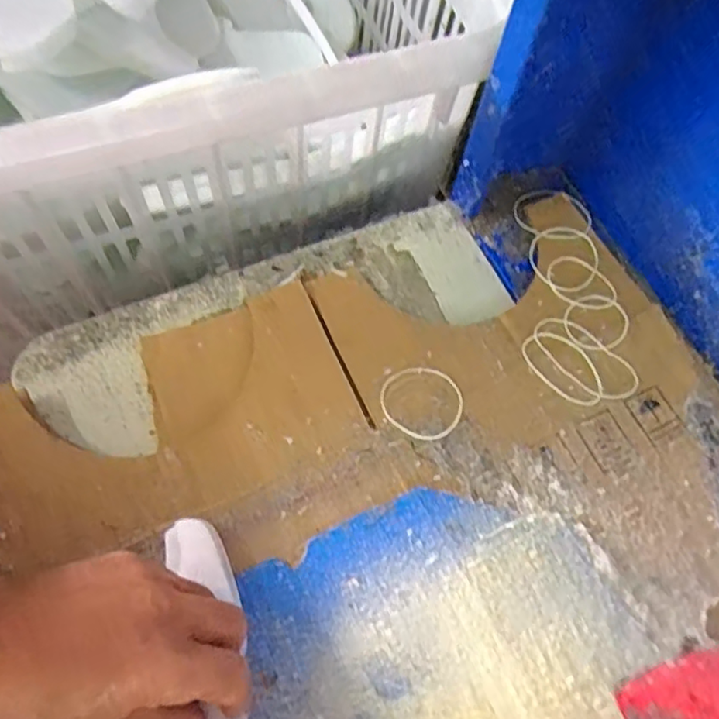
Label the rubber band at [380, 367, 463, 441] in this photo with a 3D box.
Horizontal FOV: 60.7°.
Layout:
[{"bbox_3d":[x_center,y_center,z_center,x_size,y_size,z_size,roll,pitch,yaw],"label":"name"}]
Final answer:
[{"bbox_3d":[0.045,0.029,0.431,0.056,0.004,0.056,2,65,-4],"label":"rubber band"}]

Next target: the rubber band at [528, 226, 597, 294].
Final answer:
[{"bbox_3d":[0.165,-0.083,0.495,0.054,0.005,0.064,25,66,7],"label":"rubber band"}]

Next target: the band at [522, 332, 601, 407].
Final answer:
[{"bbox_3d":[0.152,0.005,0.452,0.045,0.004,0.066,-31,71,-17],"label":"band"}]

